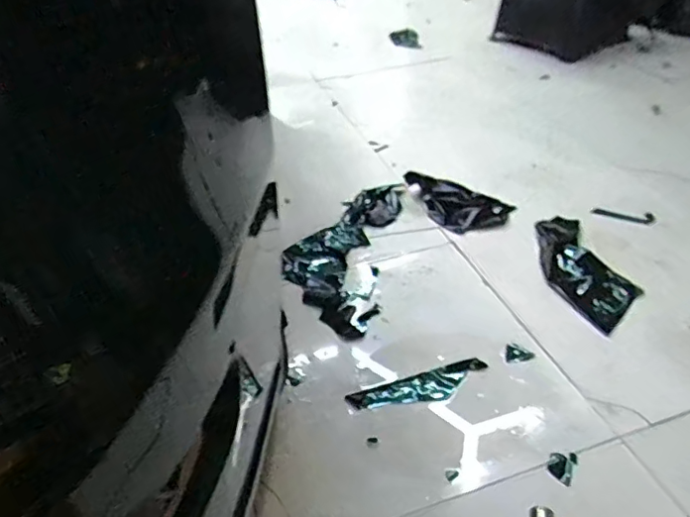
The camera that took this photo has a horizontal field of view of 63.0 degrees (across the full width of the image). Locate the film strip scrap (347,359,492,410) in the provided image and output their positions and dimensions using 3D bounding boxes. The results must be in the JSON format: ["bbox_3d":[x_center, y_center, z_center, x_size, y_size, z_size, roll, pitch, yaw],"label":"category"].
[{"bbox_3d":[0.145,0.245,1.059,0.264,0.017,0.083,-16,36,-22],"label":"film strip scrap"}]

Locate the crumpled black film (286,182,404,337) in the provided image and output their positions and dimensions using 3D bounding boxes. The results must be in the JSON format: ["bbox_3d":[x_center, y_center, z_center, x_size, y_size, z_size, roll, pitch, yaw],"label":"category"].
[{"bbox_3d":[-0.008,-0.030,1.407,0.237,0.040,0.576,6,38,12],"label":"crumpled black film"}]

